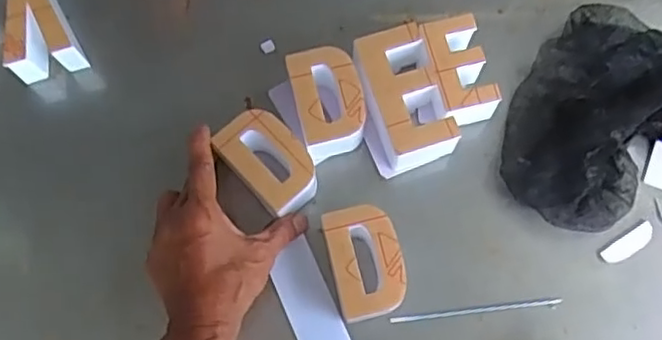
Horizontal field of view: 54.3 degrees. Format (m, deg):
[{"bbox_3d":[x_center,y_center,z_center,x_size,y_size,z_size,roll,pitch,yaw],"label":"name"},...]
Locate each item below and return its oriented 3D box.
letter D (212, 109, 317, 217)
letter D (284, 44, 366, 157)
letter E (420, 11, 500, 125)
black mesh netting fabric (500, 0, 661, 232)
[{"bbox_3d":[-0.050,-0.004,0.534,0.051,0.038,0.089,-40,76,-11],"label":"letter D"},{"bbox_3d":[-0.002,-0.057,0.552,0.053,0.050,0.083,-14,73,-3],"label":"letter D"},{"bbox_3d":[0.110,-0.081,0.557,0.050,0.048,0.091,-15,73,-3],"label":"letter E"},{"bbox_3d":[0.241,-0.058,0.552,0.229,0.037,0.165,-30,74,-8],"label":"black mesh netting fabric"}]

